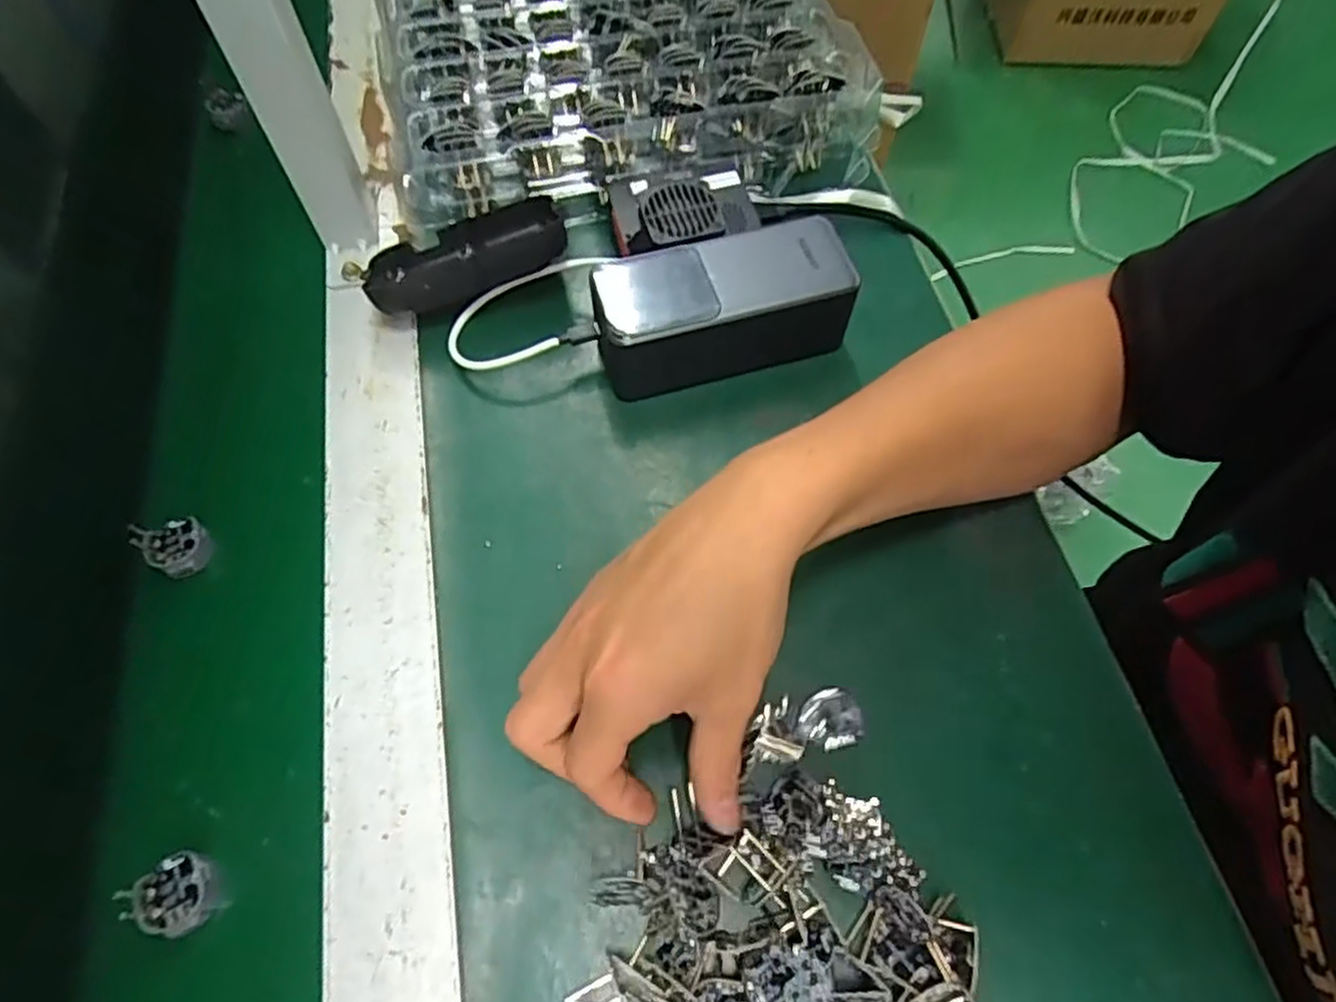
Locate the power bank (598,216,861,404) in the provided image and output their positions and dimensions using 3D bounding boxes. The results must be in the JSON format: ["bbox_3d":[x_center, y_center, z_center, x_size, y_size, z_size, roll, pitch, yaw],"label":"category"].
[{"bbox_3d":[0.027,-0.100,0.387,0.127,0.052,0.057,-18,65,-9],"label":"power bank"}]

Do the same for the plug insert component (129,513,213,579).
[{"bbox_3d":[-0.239,0.020,0.361,0.035,0.018,0.027,29,66,13],"label":"plug insert component"}]

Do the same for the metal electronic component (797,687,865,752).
[{"bbox_3d":[0.069,0.093,0.318,0.028,0.004,0.025,-12,64,-7],"label":"metal electronic component"}]

